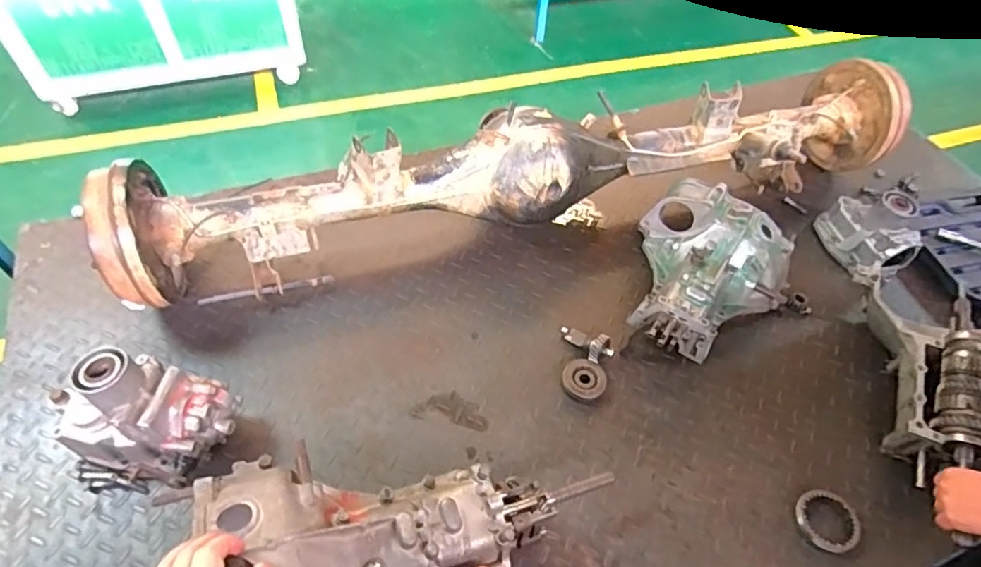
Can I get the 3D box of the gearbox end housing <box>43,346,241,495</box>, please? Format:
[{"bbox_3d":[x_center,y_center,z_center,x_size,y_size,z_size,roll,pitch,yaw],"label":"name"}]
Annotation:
[{"bbox_3d":[-0.474,0.183,0.741,0.221,0.190,0.141,4,51,-2],"label":"gearbox end housing"}]

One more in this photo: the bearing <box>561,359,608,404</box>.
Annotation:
[{"bbox_3d":[0.156,0.163,0.917,0.072,0.016,0.076,3,51,-3],"label":"bearing"}]

